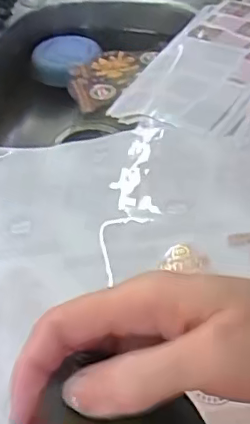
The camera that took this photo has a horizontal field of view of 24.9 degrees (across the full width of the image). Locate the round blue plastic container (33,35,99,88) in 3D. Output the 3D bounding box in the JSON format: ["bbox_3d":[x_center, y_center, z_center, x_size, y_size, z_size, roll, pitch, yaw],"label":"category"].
[{"bbox_3d":[-0.083,-0.223,0.827,0.084,0.030,0.099,25,52,25],"label":"round blue plastic container"}]

